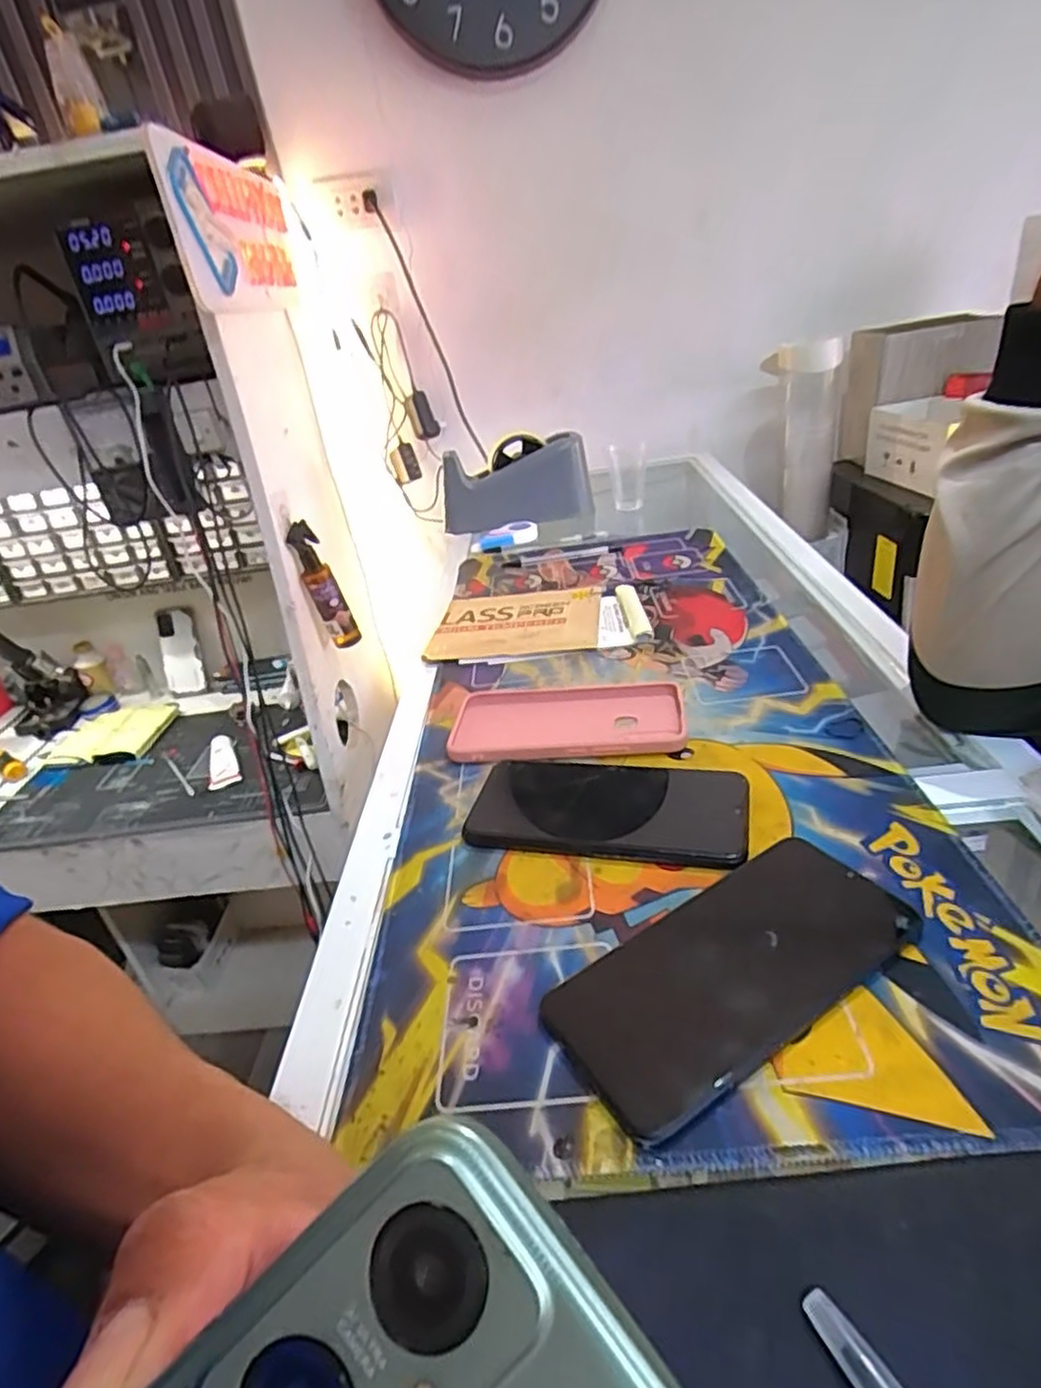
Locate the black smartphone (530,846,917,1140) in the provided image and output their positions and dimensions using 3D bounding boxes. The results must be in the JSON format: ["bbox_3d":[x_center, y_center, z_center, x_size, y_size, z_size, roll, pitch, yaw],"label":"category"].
[{"bbox_3d":[0.092,0.117,0.306,0.164,0.010,0.074,-25,32,-24],"label":"black smartphone"}]

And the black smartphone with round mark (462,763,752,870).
[{"bbox_3d":[0.050,0.067,0.415,0.159,0.008,0.075,0,31,18],"label":"black smartphone with round mark"}]

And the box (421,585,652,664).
[{"bbox_3d":[0.015,-0.070,0.676,0.199,0.012,0.147,-7,29,6],"label":"box"}]

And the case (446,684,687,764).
[{"bbox_3d":[0.032,0.017,0.509,0.166,0.009,0.097,-4,30,10],"label":"case"}]

